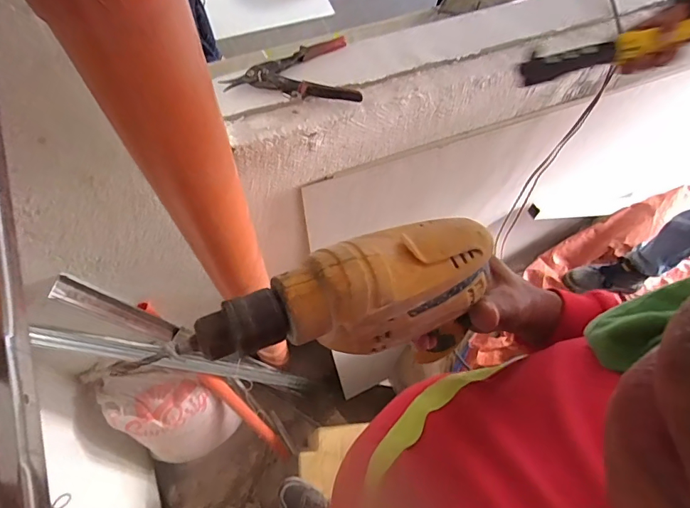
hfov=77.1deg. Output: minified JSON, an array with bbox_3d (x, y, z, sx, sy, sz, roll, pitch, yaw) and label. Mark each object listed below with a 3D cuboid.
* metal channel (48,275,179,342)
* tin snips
[{"bbox_3d":[-0.493,0.126,0.943,0.047,0.306,0.045,-4,60,33],"label":"metal channel"},{"bbox_3d":[-0.088,-0.323,0.744,0.223,0.023,0.127,1,65,-2],"label":"tin snips"}]

